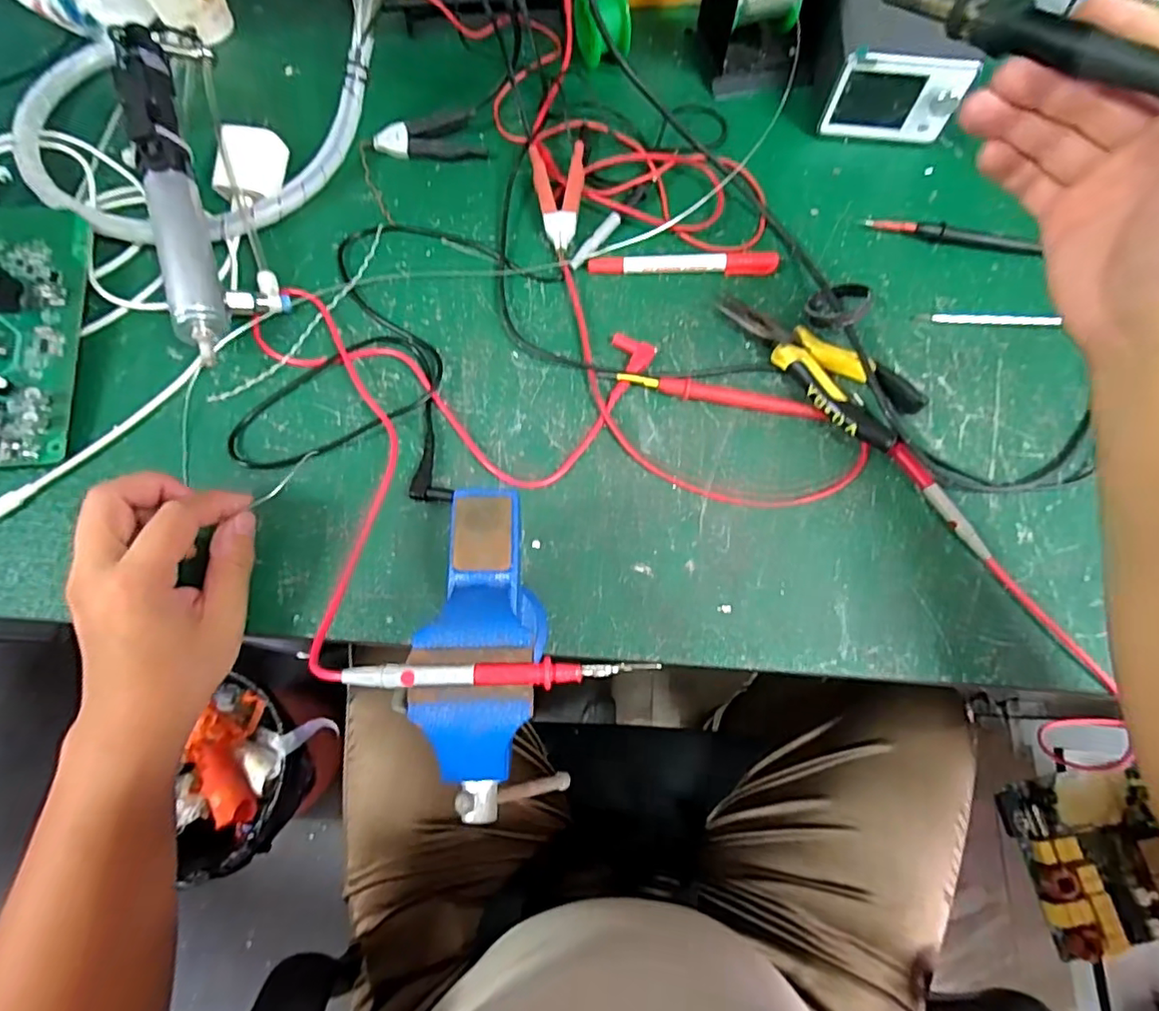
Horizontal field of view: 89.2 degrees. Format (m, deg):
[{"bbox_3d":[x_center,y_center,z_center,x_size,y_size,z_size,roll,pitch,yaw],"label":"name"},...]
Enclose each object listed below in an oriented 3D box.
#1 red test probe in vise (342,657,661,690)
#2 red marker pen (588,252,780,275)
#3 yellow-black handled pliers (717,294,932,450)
[{"bbox_3d":[-0.033,0.072,0.251,0.130,0.007,0.011,1,71,-1],"label":"red test probe in vise"},{"bbox_3d":[0.077,-0.180,0.435,0.136,0.010,0.014,0,71,-1],"label":"red marker pen"},{"bbox_3d":[0.160,-0.101,0.402,0.150,0.025,0.062,43,76,12],"label":"yellow-black handled pliers"}]

